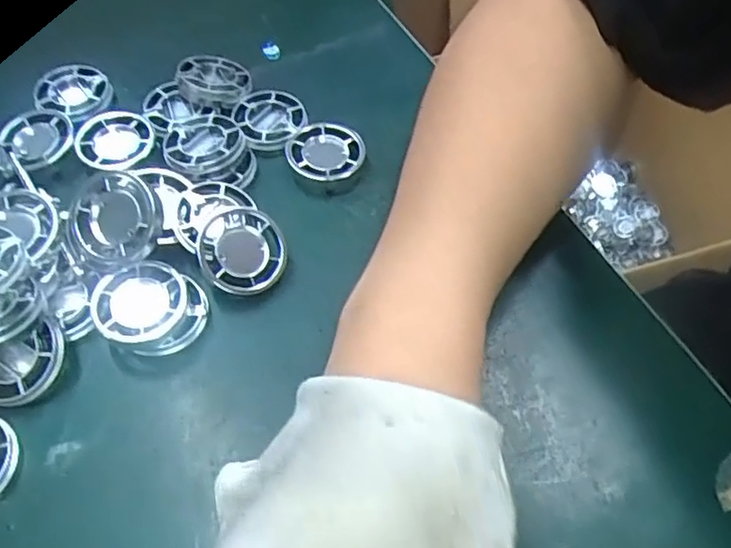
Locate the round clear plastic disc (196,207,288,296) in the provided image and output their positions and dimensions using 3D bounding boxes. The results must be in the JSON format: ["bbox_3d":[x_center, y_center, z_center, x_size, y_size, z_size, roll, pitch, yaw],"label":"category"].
[{"bbox_3d":[-0.054,-0.009,0.297,0.038,0.008,0.039,4,72,-12],"label":"round clear plastic disc"}]

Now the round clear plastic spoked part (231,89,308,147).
[{"bbox_3d":[-0.049,-0.081,0.351,0.036,0.007,0.038,0,56,0],"label":"round clear plastic spoked part"}]

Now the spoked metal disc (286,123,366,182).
[{"bbox_3d":[-0.020,-0.059,0.339,0.039,0.012,0.039,0,57,1],"label":"spoked metal disc"}]

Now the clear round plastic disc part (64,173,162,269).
[{"bbox_3d":[-0.108,-0.022,0.284,0.041,0.008,0.038,0,92,10],"label":"clear round plastic disc part"}]

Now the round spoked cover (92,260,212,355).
[{"bbox_3d":[-0.089,0.015,0.282,0.042,0.021,0.036,-25,60,-14],"label":"round spoked cover"}]

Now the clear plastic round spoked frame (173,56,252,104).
[{"bbox_3d":[-0.082,-0.105,0.361,0.039,0.007,0.033,-3,56,-2],"label":"clear plastic round spoked frame"}]

